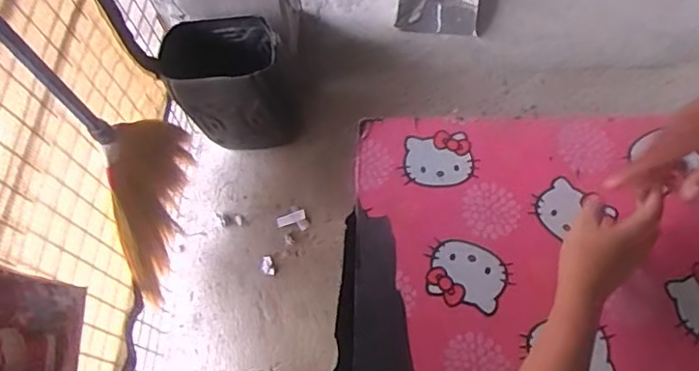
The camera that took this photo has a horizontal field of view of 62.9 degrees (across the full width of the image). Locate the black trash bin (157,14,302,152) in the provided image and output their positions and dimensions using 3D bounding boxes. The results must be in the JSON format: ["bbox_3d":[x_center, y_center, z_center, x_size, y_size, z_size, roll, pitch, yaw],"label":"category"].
[{"bbox_3d":[-0.325,-0.264,1.575,0.309,0.347,0.255,-7,65,-2],"label":"black trash bin"}]

